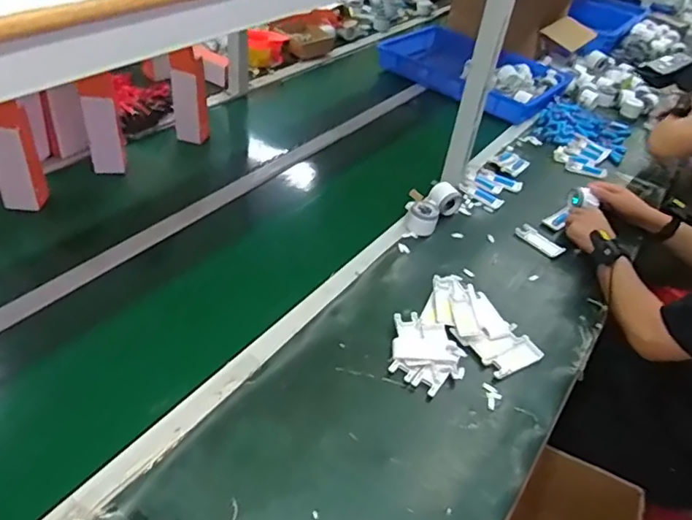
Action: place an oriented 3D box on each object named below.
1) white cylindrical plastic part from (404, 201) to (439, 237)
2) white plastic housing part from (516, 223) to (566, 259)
[{"bbox_3d":[0.157,-0.086,1.135,0.058,0.052,0.057,4,42,-4],"label":"white cylindrical plastic part"},{"bbox_3d":[0.412,-0.043,1.166,0.048,0.005,0.106,-26,52,-32],"label":"white plastic housing part"}]

